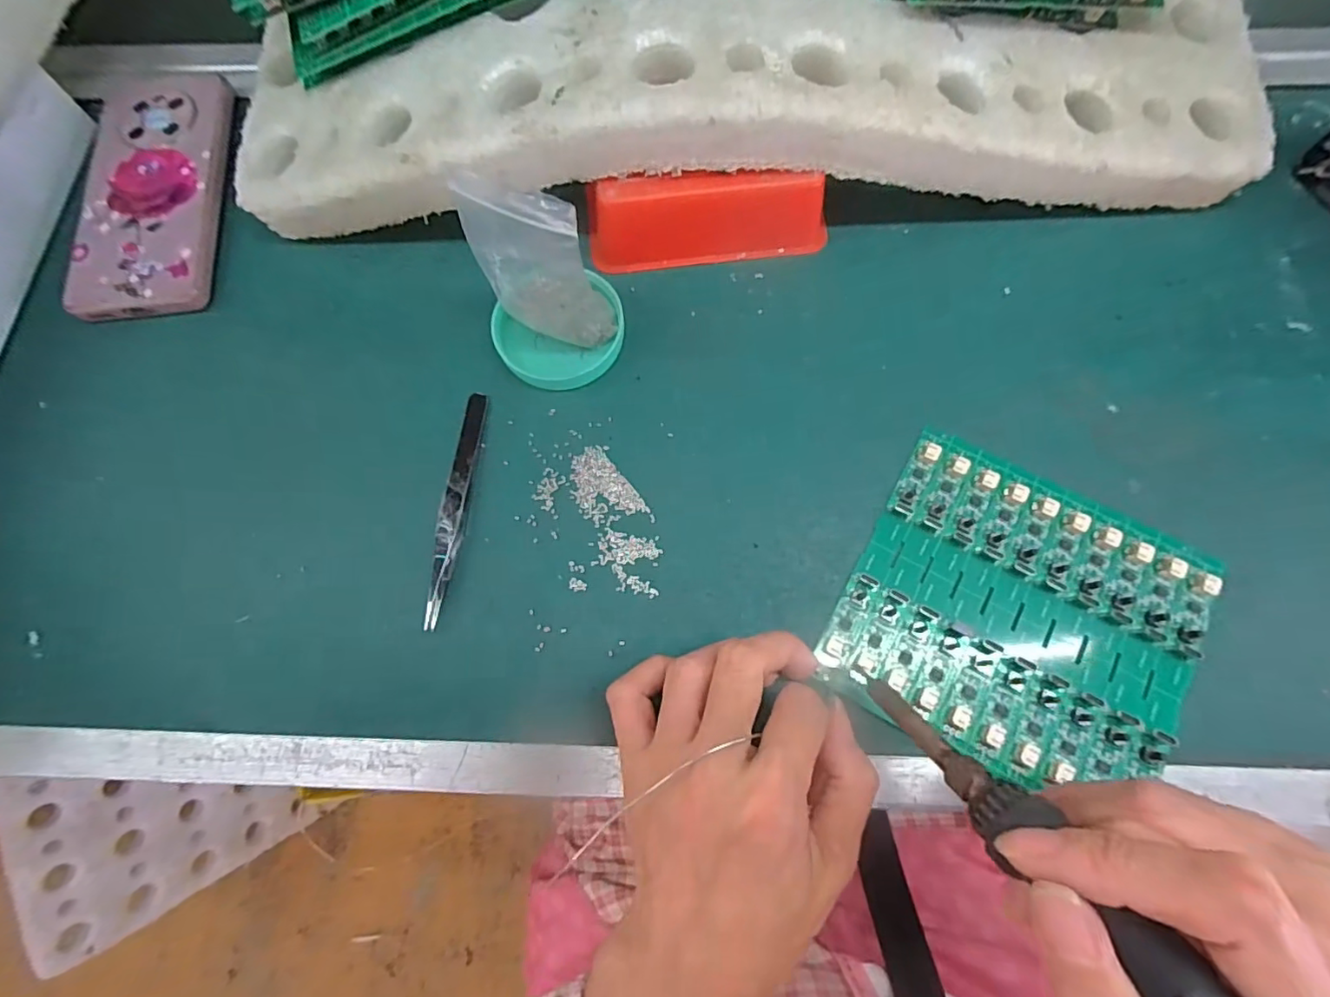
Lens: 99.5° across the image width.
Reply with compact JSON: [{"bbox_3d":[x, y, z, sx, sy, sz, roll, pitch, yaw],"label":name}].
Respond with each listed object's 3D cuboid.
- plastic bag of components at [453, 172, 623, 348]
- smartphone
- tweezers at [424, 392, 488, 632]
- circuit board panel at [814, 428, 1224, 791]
[{"bbox_3d":[-0.059,-0.101,0.254,0.059,0.088,0.025,10,74,5],"label":"plastic bag of components"},{"bbox_3d":[-0.290,-0.176,0.321,0.078,0.013,0.162,-8,73,0],"label":"smartphone"},{"bbox_3d":[-0.100,0.002,0.268,0.011,0.009,0.116,3,73,3],"label":"tweezers"},{"bbox_3d":[0.155,0.049,0.245,0.135,0.010,0.132,29,77,9],"label":"circuit board panel"}]

